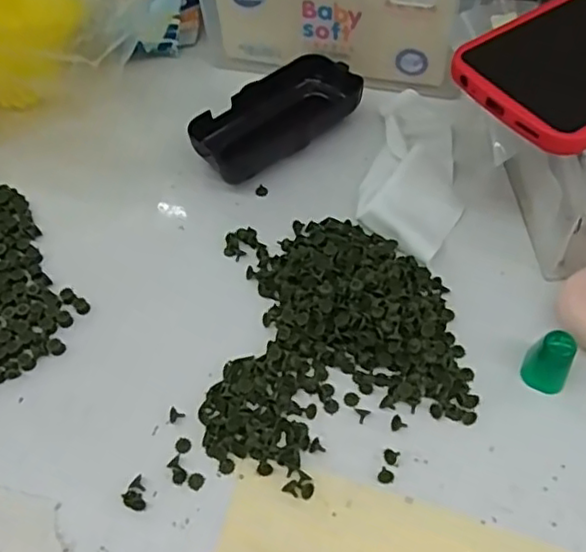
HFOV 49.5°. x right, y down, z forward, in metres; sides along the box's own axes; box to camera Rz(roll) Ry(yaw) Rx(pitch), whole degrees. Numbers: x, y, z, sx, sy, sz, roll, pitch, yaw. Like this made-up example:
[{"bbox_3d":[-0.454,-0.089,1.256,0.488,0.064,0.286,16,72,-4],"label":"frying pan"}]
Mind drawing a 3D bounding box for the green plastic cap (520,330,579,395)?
[{"bbox_3d":[0.120,0.040,0.294,0.019,0.028,0.017,34,64,23],"label":"green plastic cap"}]

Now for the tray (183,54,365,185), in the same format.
[{"bbox_3d":[-0.011,-0.098,0.397,0.107,0.023,0.051,-34,61,-19],"label":"tray"}]

